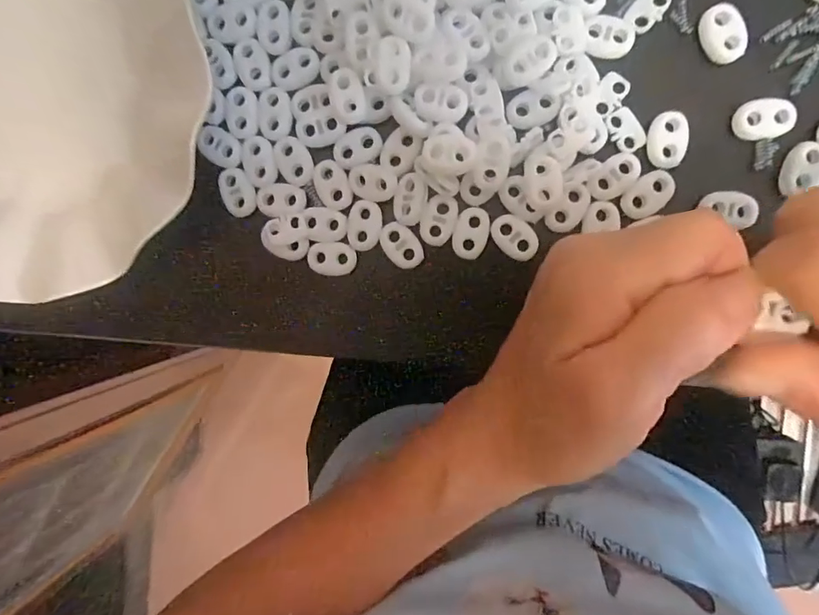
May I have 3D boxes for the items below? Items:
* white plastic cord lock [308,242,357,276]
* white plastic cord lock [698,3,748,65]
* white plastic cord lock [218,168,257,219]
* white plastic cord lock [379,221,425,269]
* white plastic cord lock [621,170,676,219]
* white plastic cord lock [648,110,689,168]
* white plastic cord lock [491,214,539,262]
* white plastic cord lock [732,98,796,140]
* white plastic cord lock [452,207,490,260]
[{"bbox_3d":[-0.035,-0.022,0.219,0.021,0.004,0.015,0,96,6],"label":"white plastic cord lock"},{"bbox_3d":[0.126,-0.110,0.194,0.014,0.005,0.022,-16,94,8],"label":"white plastic cord lock"},{"bbox_3d":[-0.079,-0.053,0.217,0.015,0.004,0.022,-18,94,8],"label":"white plastic cord lock"},{"bbox_3d":[-0.004,-0.027,0.213,0.015,0.004,0.022,-39,91,9],"label":"white plastic cord lock"},{"bbox_3d":[0.100,-0.047,0.200,0.022,0.004,0.015,-37,91,9],"label":"white plastic cord lock"},{"bbox_3d":[0.107,-0.069,0.198,0.014,0.004,0.022,-5,96,7],"label":"white plastic cord lock"},{"bbox_3d":[0.046,-0.030,0.208,0.022,0.004,0.016,37,99,1],"label":"white plastic cord lock"},{"bbox_3d":[0.144,-0.077,0.194,0.021,0.004,0.016,-5,96,7],"label":"white plastic cord lock"},{"bbox_3d":[0.027,-0.033,0.212,0.015,0.004,0.022,14,98,4],"label":"white plastic cord lock"}]

